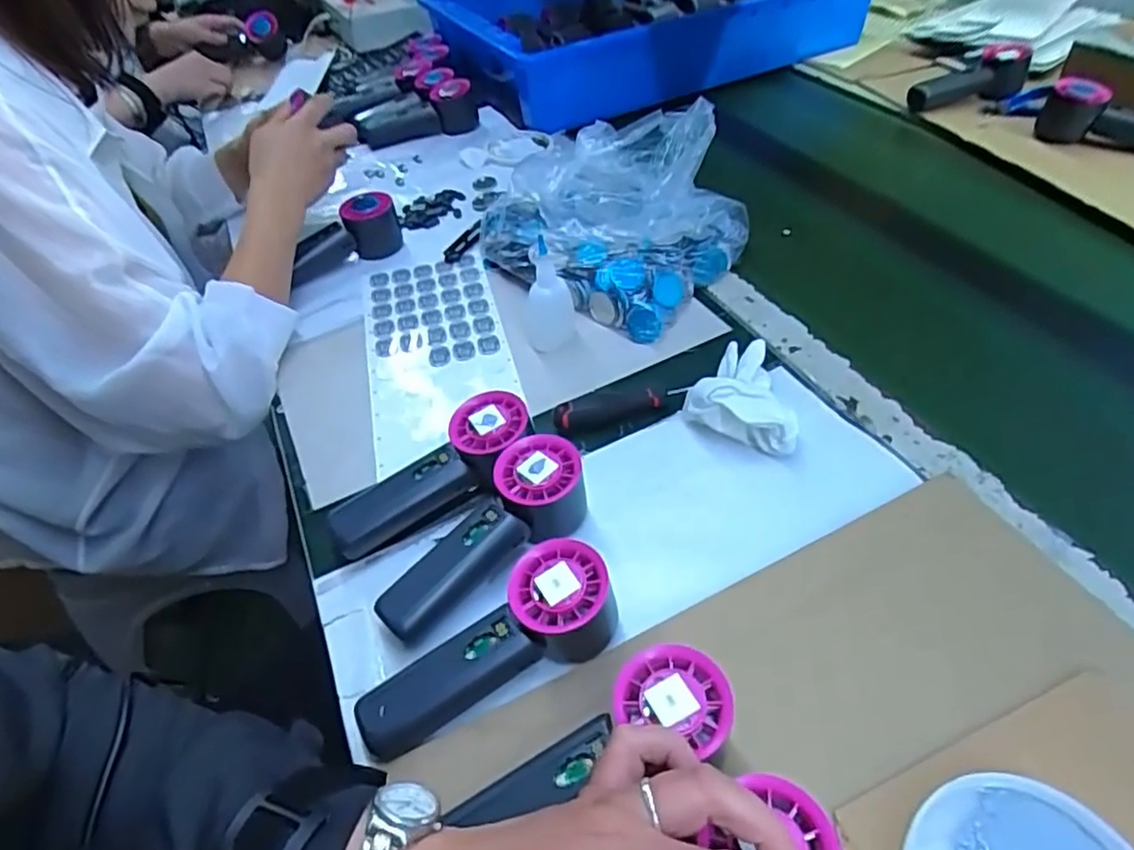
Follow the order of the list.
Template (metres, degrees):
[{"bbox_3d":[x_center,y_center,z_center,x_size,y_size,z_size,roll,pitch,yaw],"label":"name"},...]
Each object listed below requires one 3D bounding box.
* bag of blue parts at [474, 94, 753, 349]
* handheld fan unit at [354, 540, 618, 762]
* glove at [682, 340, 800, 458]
[{"bbox_3d":[0.031,-0.208,0.655,0.247,0.117,0.216,26,53,27],"label":"bag of blue parts"},{"bbox_3d":[-0.042,0.130,0.381,0.152,0.048,0.049,-33,49,-10],"label":"handheld fan unit"},{"bbox_3d":[0.140,-0.030,0.507,0.084,0.043,0.098,16,49,20],"label":"glove"}]

